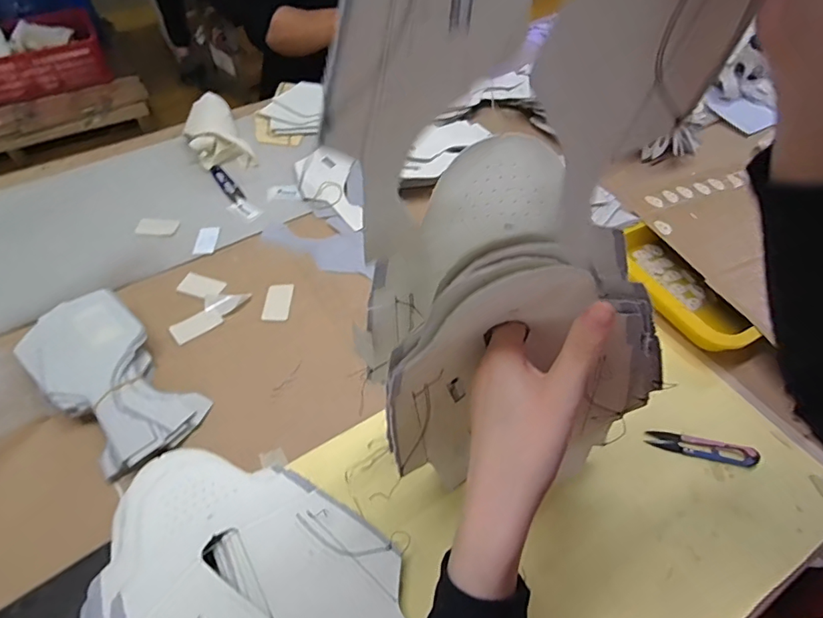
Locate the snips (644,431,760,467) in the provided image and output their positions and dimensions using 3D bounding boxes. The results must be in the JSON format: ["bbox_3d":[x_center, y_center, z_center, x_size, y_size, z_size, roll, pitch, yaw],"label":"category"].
[{"bbox_3d":[0.287,0.136,0.487,0.100,0.010,0.022,11,52,9],"label":"snips"}]

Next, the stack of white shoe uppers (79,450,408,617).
[{"bbox_3d":[-0.122,0.236,0.372,0.289,0.039,0.212,27,56,20],"label":"stack of white shoe uppers"}]

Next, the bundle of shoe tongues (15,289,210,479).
[{"bbox_3d":[-0.310,0.072,0.514,0.105,0.036,0.198,-38,74,-26],"label":"bundle of shoe tongues"}]

